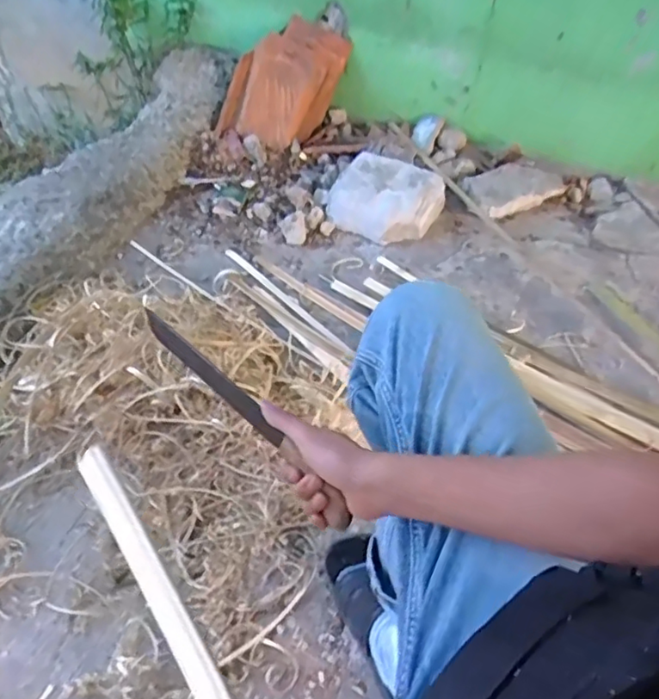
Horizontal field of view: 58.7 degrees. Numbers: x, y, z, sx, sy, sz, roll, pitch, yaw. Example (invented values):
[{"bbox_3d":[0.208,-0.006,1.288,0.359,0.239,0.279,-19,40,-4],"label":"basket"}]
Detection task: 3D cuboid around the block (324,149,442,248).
[{"bbox_3d":[0.138,-0.364,1.392,0.256,0.114,0.201,21,51,15],"label":"block"}]

